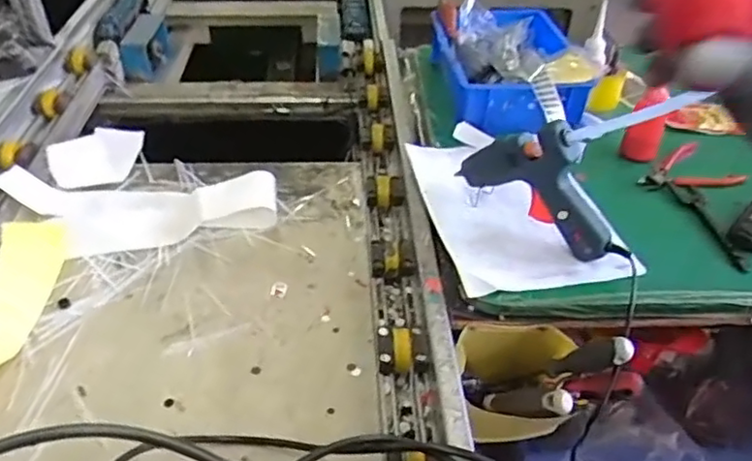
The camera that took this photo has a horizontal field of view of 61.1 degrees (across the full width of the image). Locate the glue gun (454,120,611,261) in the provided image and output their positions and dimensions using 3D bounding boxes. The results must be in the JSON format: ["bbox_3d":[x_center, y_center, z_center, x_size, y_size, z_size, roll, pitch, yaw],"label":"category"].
[{"bbox_3d":[0.184,-0.067,0.728,0.035,0.127,0.195,-31,49,-34],"label":"glue gun"}]

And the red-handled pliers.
[{"bbox_3d":[0.422,-0.090,0.869,0.138,0.024,0.070,0,39,-1],"label":"red-handled pliers"}]

